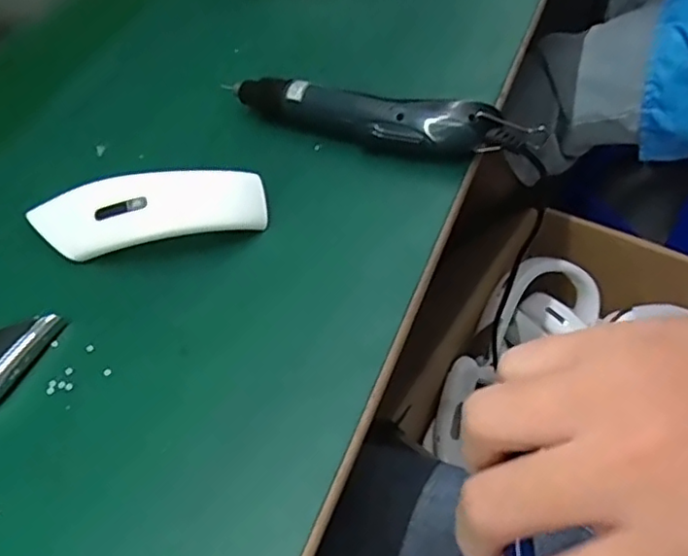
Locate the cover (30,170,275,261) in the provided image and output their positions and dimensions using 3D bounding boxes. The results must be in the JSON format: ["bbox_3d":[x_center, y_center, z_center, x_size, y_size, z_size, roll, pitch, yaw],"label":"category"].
[{"bbox_3d":[-0.142,-0.045,0.430,0.174,0.045,0.048,-5,53,0],"label":"cover"}]

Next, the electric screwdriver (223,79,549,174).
[{"bbox_3d":[0.024,-0.120,0.473,0.244,0.044,0.032,17,56,15],"label":"electric screwdriver"}]

